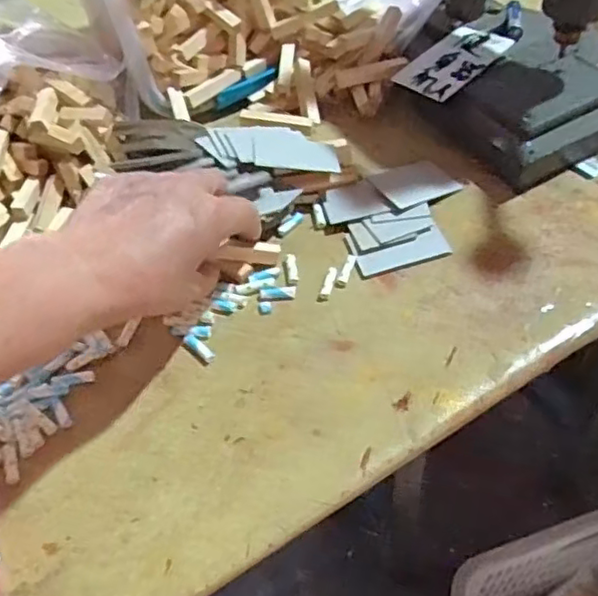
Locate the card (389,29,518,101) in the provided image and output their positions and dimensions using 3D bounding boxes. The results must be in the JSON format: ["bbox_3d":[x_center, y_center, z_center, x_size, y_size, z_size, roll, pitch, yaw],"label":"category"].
[{"bbox_3d":[0.123,-0.187,0.504,0.083,0.005,0.055,-38,53,-13],"label":"card"}]

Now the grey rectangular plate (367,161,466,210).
[{"bbox_3d":[0.085,-0.082,0.458,0.057,0.004,0.041,-18,50,-21],"label":"grey rectangular plate"}]

